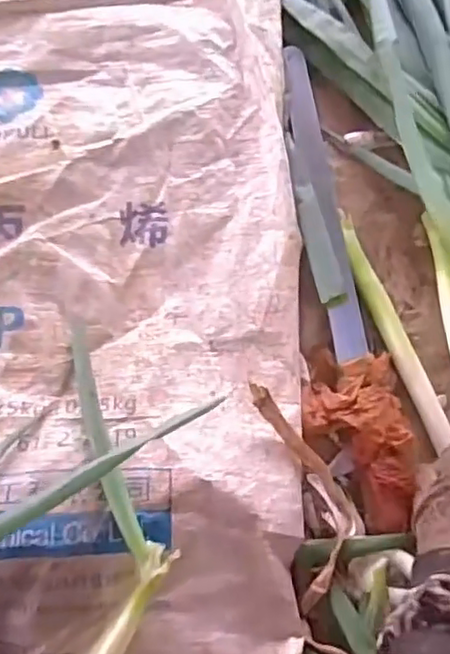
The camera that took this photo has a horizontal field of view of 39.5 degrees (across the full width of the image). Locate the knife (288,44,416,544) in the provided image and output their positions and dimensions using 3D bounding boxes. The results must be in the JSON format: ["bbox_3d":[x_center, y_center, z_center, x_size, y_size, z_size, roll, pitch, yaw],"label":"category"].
[{"bbox_3d":[0.091,-0.051,0.570,0.081,0.032,0.453,-8,73,-4],"label":"knife"}]

